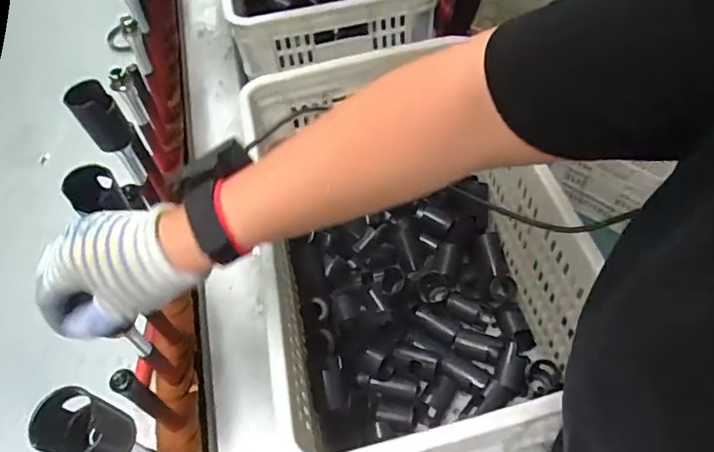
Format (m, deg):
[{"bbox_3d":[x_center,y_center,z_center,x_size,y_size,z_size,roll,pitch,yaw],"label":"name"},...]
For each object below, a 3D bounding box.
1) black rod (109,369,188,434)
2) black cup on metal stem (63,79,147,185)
[{"bbox_3d":[-0.192,0.167,0.485,0.020,0.137,0.019,25,62,20],"label":"black rod"},{"bbox_3d":[-0.267,-0.096,0.565,0.038,0.127,0.041,-2,56,3],"label":"black cup on metal stem"}]

